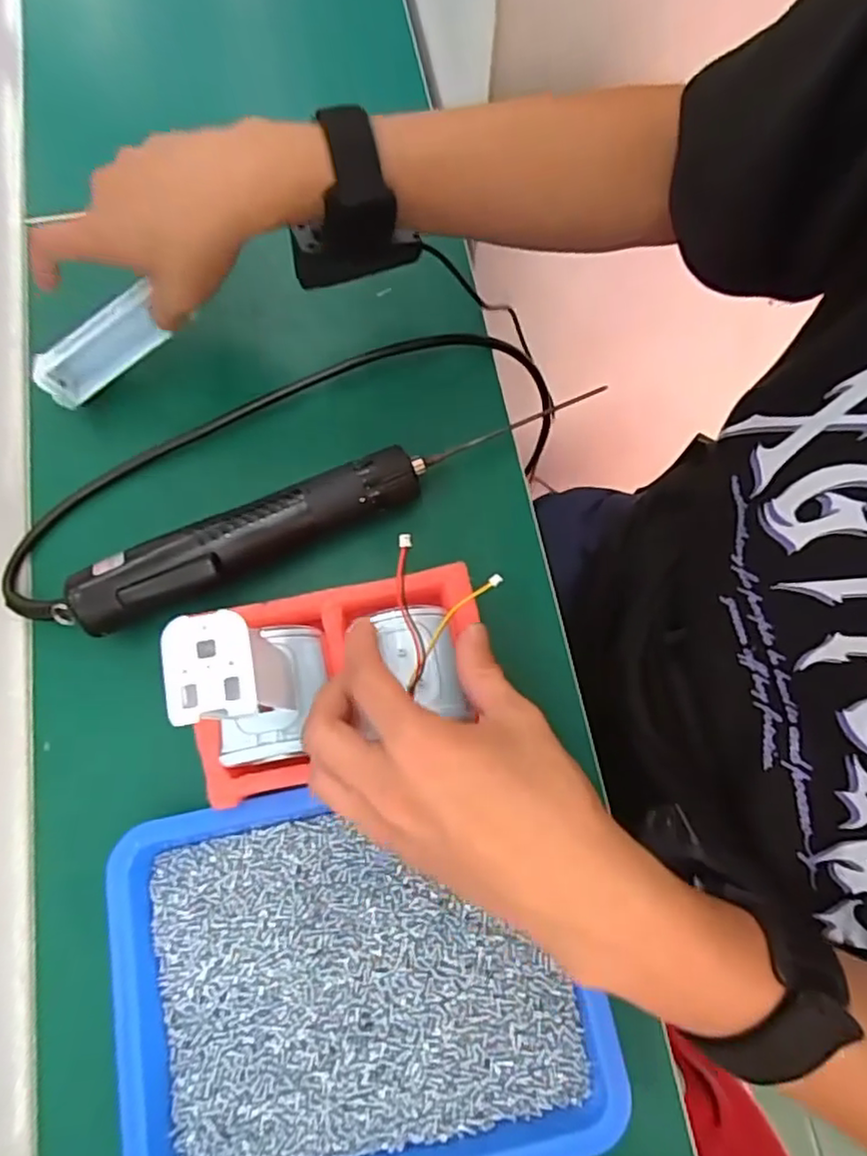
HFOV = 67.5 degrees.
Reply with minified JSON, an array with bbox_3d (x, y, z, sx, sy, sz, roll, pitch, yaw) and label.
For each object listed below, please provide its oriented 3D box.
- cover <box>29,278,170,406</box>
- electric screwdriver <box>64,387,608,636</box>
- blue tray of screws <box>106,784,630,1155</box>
[{"bbox_3d":[-0.195,-0.137,0.385,0.082,0.028,0.026,-32,75,10],"label":"cover"},{"bbox_3d":[-0.051,-0.044,0.373,0.307,0.043,0.031,-24,75,-7],"label":"electric screwdriver"},{"bbox_3d":[-0.038,0.189,0.311,0.218,0.036,0.170,-10,74,-3],"label":"blue tray of screws"}]

